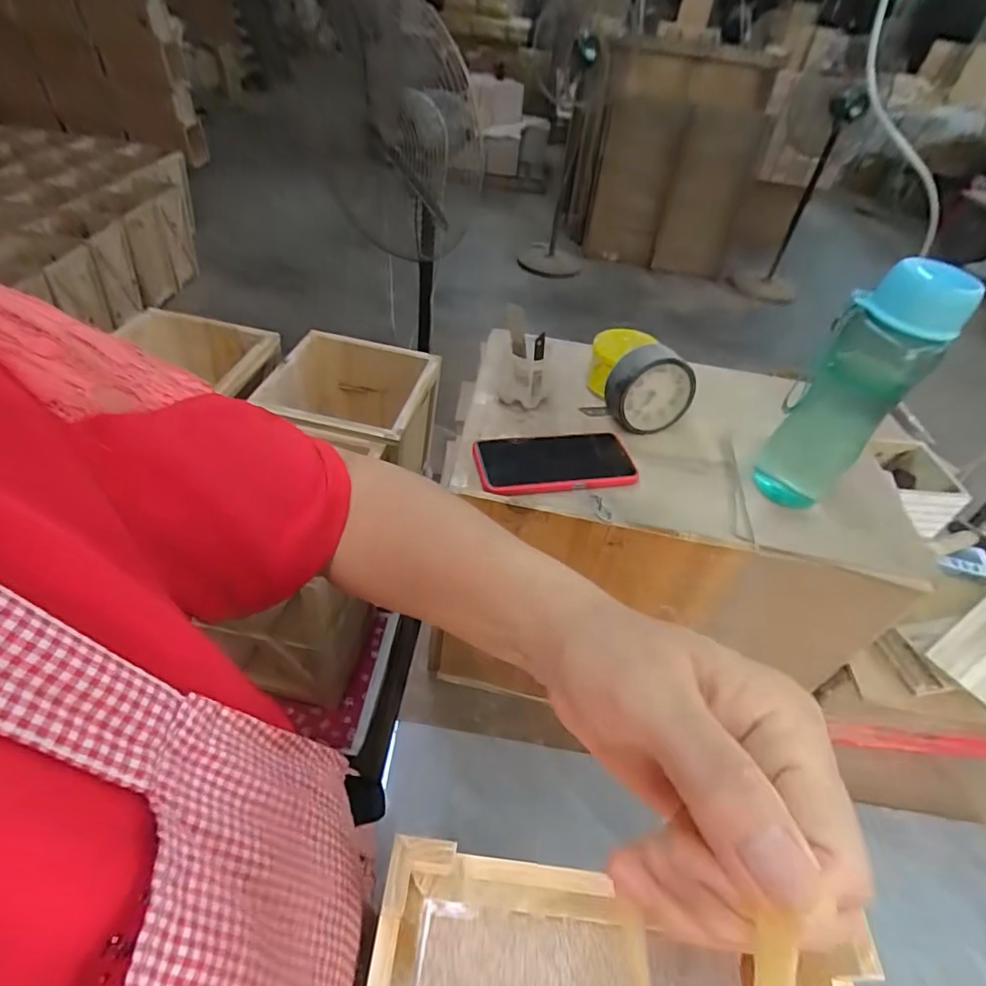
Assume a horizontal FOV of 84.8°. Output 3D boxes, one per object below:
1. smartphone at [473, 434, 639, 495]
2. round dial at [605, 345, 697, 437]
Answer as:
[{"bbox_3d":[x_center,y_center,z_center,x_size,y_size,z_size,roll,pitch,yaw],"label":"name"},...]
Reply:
[{"bbox_3d":[0.066,-0.033,0.572,0.166,0.017,0.080,-7,46,-15],"label":"smartphone"},{"bbox_3d":[0.183,-0.115,0.617,0.101,0.092,0.043,-14,49,-21],"label":"round dial"}]

